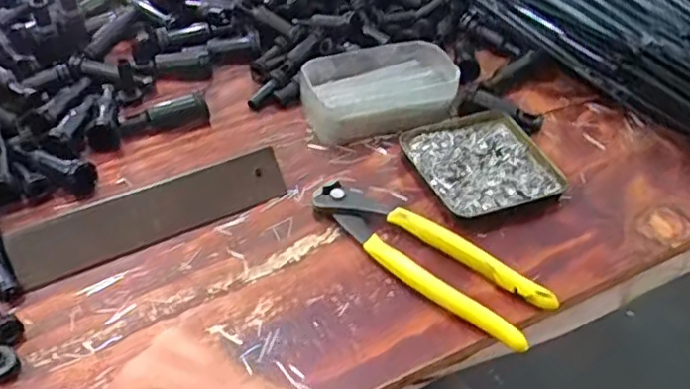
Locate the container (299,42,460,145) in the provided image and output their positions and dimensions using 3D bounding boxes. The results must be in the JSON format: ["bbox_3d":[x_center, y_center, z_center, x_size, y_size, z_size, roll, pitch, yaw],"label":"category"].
[{"bbox_3d":[0.026,-0.086,0.520,0.116,0.031,0.073,-17,52,-22],"label":"container"}]

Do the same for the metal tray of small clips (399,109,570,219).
[{"bbox_3d":[0.099,-0.025,0.488,0.092,0.018,0.103,-20,53,-24],"label":"metal tray of small clips"}]

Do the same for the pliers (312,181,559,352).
[{"bbox_3d":[0.047,0.039,0.419,0.163,0.020,0.044,31,51,21],"label":"pliers"}]

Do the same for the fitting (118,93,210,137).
[{"bbox_3d":[-0.136,-0.058,0.501,0.065,0.024,0.017,-8,49,-14],"label":"fitting"}]

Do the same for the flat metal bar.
[{"bbox_3d":[-0.121,0.011,0.428,0.174,0.009,0.038,-20,88,-21],"label":"flat metal bar"}]

